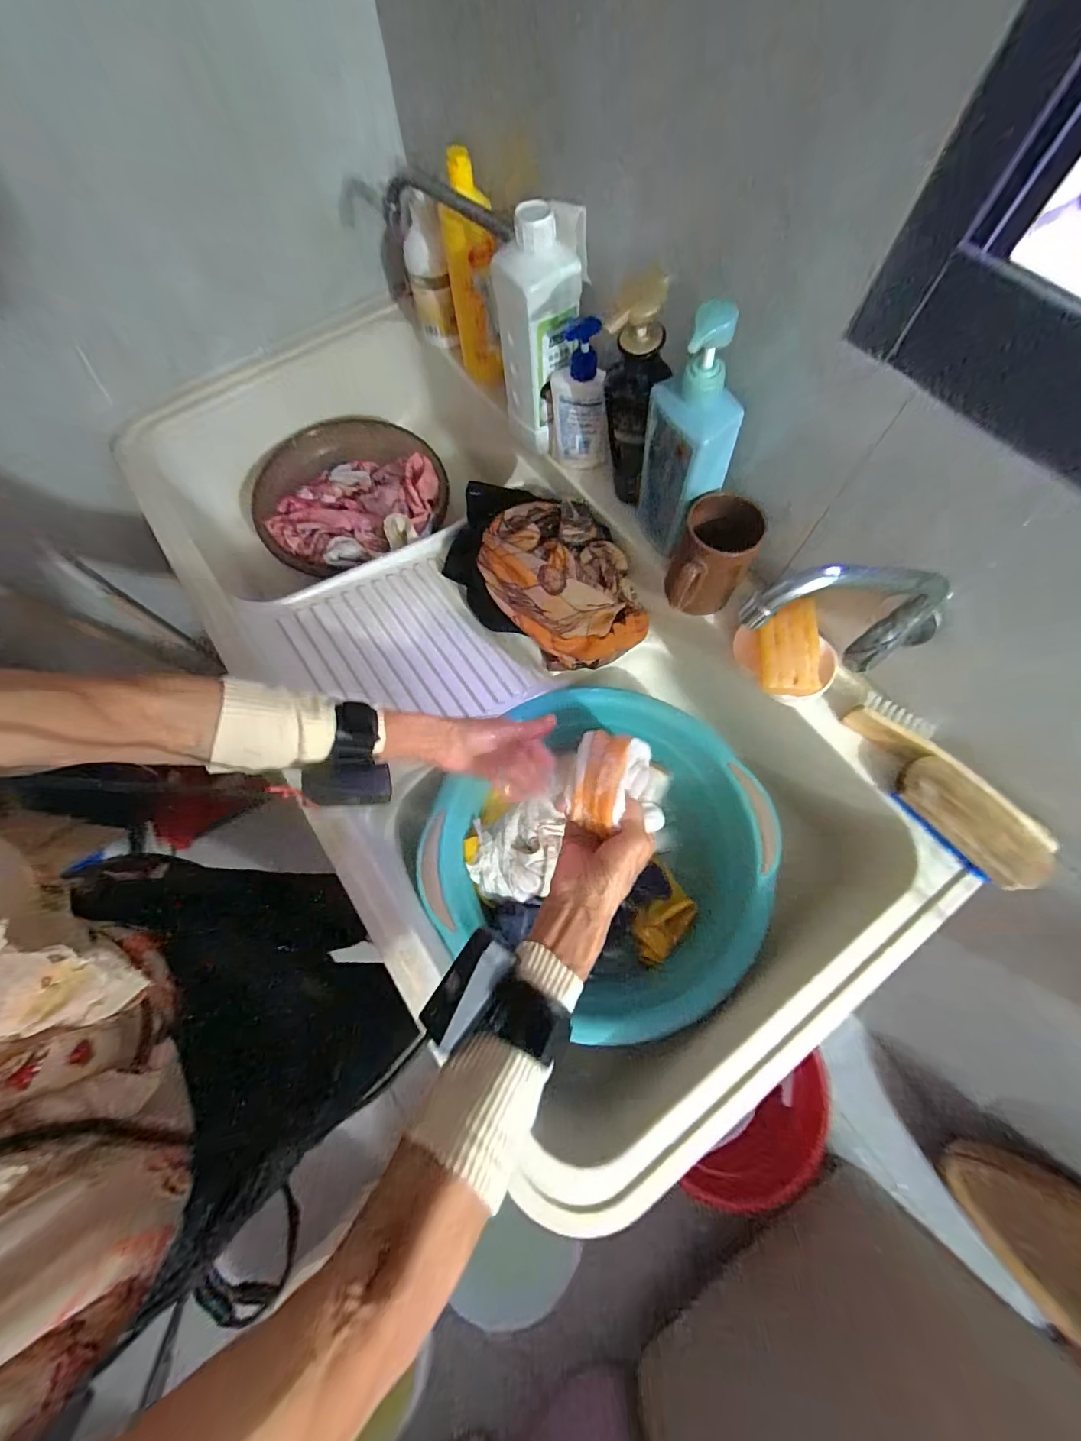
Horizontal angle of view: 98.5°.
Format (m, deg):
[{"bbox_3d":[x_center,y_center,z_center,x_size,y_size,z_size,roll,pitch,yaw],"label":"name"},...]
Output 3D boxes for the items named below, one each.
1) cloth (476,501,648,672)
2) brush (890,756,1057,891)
[{"bbox_3d":[0.027,-0.185,0.617,0.174,0.088,0.227,-34,74,-10],"label":"cloth"},{"bbox_3d":[0.407,0.098,0.448,0.057,0.040,0.134,-34,74,-10],"label":"brush"}]

